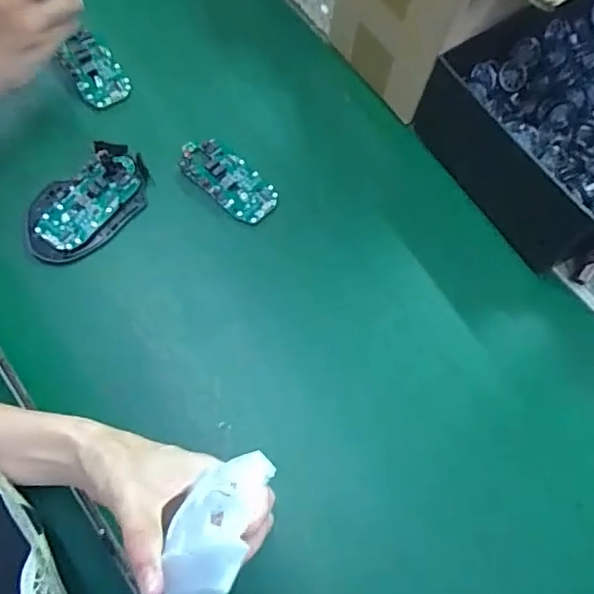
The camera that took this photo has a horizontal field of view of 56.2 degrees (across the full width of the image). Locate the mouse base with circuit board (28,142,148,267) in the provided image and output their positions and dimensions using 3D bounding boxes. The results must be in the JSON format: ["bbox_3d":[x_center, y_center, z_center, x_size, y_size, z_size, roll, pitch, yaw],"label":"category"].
[{"bbox_3d":[-0.176,-0.078,0.470,0.066,0.015,0.114,42,73,-1],"label":"mouse base with circuit board"}]

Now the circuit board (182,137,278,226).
[{"bbox_3d":[-0.061,-0.104,0.489,0.095,0.008,0.043,39,70,6],"label":"circuit board"}]

